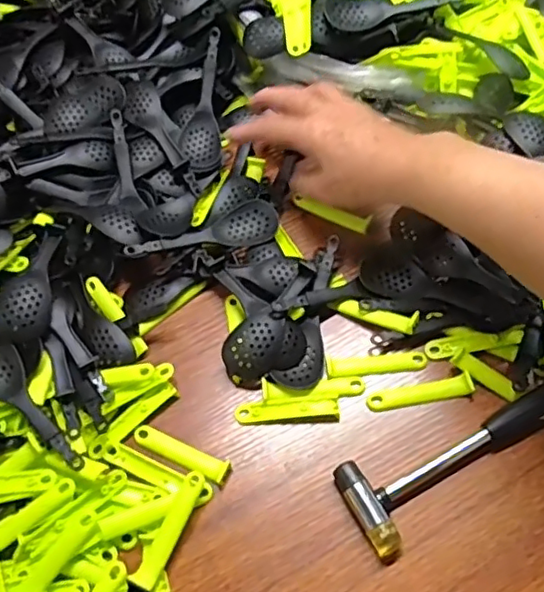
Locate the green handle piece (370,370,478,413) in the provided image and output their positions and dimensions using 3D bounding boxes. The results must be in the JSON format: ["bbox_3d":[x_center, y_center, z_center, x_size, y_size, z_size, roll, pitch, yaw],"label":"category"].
[{"bbox_3d":[0.109,0.071,0.433,0.076,0.009,0.015,-10,64,-4],"label":"green handle piece"}]

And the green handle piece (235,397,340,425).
[{"bbox_3d":[0.011,0.085,0.433,0.074,0.007,0.016,-3,64,-1],"label":"green handle piece"}]

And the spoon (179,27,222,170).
[{"bbox_3d":[-0.063,-0.179,0.544,0.036,0.024,0.129,5,87,3],"label":"spoon"}]

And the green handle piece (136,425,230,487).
[{"bbox_3d":[-0.066,0.112,0.422,0.076,0.011,0.016,23,66,11],"label":"green handle piece"}]

